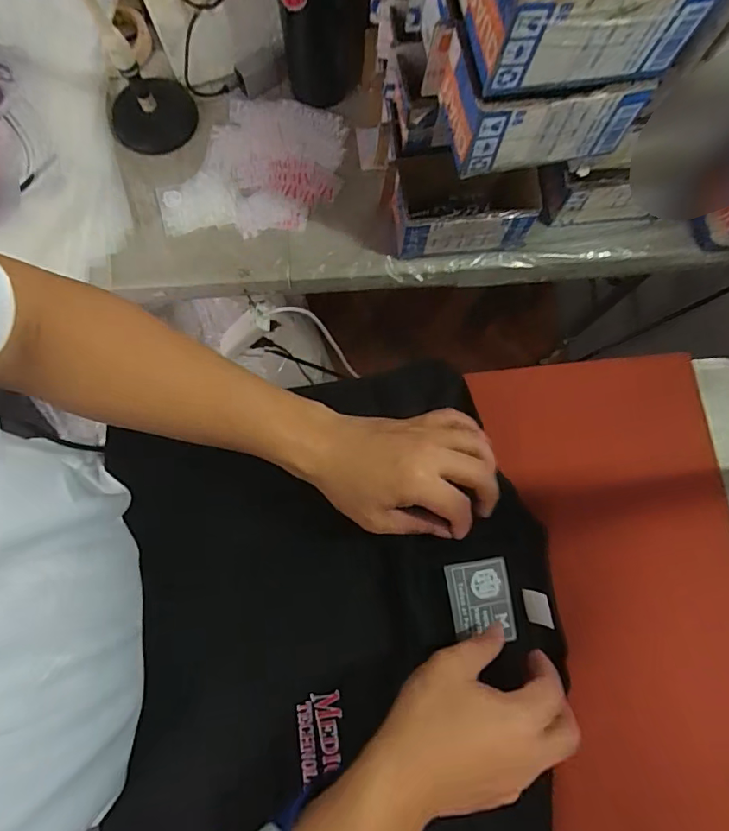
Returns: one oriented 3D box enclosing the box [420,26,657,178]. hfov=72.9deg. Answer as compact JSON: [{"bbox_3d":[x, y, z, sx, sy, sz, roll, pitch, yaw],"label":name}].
[{"bbox_3d":[0.144,-0.274,0.425,0.165,0.070,0.090,-6,78,-3],"label":"box"}]

